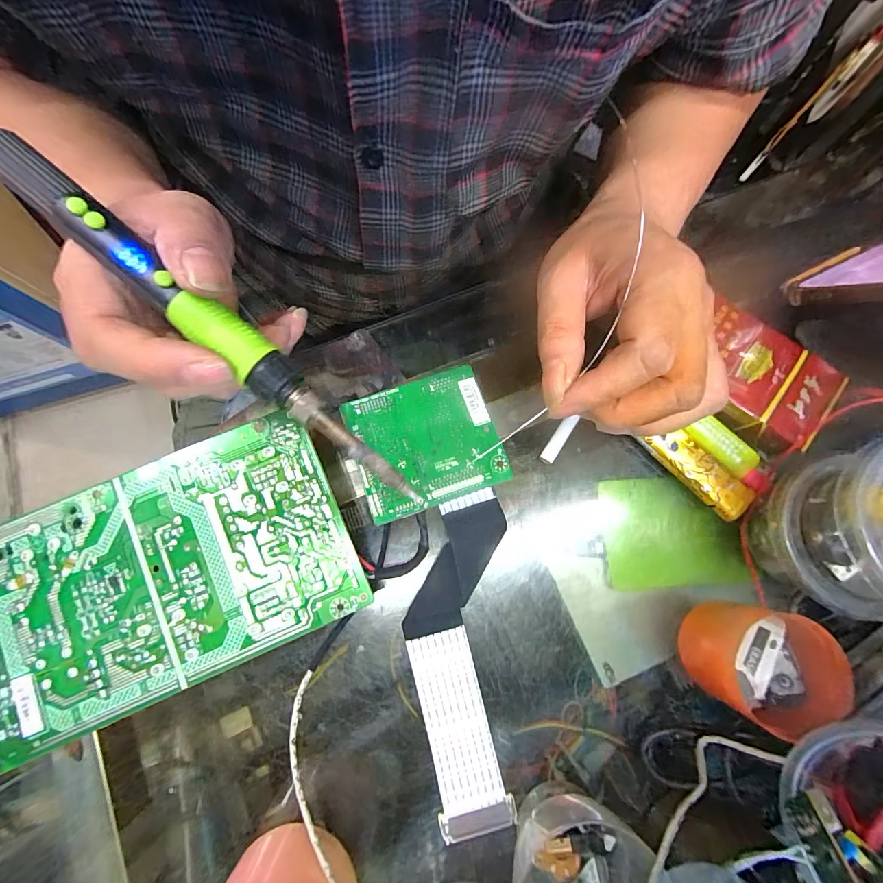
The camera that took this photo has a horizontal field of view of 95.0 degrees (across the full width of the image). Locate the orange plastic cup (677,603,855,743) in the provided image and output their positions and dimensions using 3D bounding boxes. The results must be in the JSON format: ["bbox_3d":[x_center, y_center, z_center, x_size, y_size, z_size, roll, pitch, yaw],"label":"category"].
[{"bbox_3d":[0.154,0.107,0.198,0.046,0.046,0.048,0,78,-1],"label":"orange plastic cup"}]

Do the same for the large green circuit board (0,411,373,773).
[{"bbox_3d":[-0.153,0.073,0.204,0.209,0.015,0.109,-22,79,-5],"label":"large green circuit board"}]

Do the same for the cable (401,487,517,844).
[{"bbox_3d":[0.008,0.113,0.209,0.050,0.026,0.167,-1,78,-1],"label":"cable"}]

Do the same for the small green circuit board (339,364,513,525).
[{"bbox_3d":[-0.010,-0.001,0.224,0.077,0.005,0.071,-18,79,-5],"label":"small green circuit board"}]

